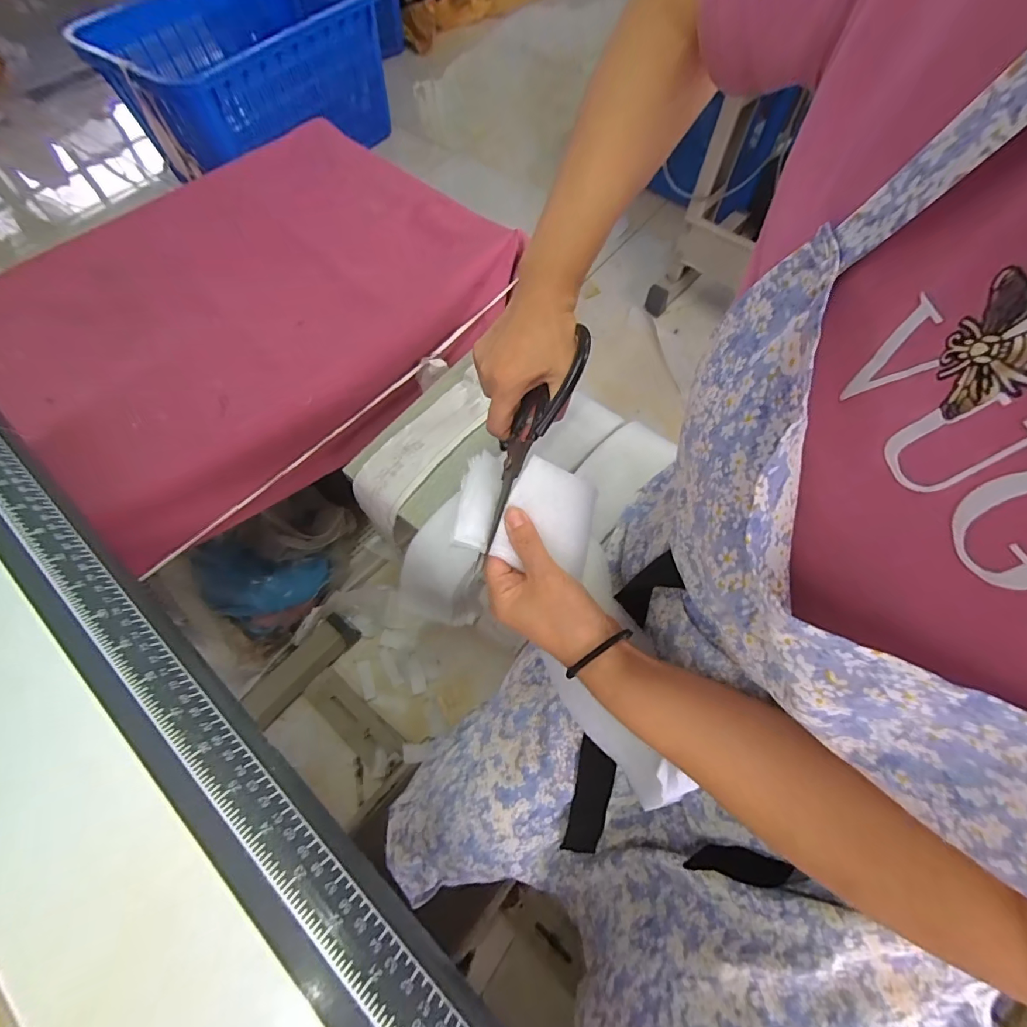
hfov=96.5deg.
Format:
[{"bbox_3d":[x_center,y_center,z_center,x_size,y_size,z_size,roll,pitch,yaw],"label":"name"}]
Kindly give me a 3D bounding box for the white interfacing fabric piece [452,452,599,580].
[{"bbox_3d":[0.009,0.000,0.336,0.098,0.047,0.072,12,65,6],"label":"white interfacing fabric piece"}]

